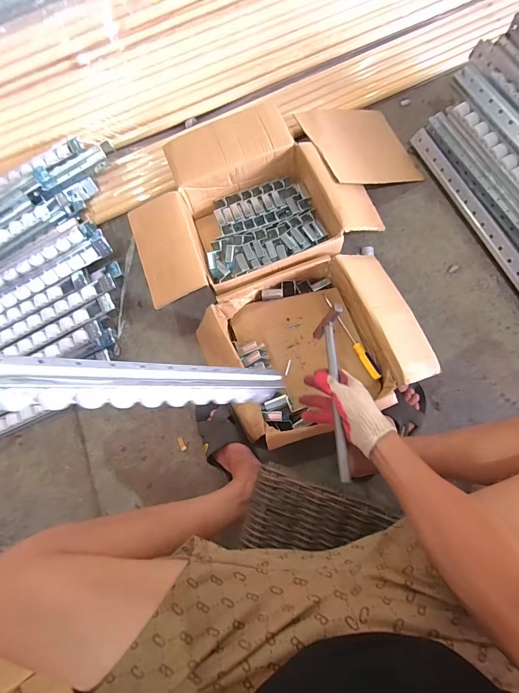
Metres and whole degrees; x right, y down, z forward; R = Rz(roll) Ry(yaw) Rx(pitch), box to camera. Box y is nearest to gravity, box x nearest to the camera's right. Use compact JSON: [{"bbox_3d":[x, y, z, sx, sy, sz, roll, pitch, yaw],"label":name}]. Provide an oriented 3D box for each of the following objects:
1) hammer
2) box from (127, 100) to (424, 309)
[{"bbox_3d":[0.128,0.072,0.581,0.033,0.096,0.294,-1,61,1],"label":"hammer"},{"bbox_3d":[0.062,-0.372,0.868,0.739,0.159,0.434,-19,74,1],"label":"box"}]

